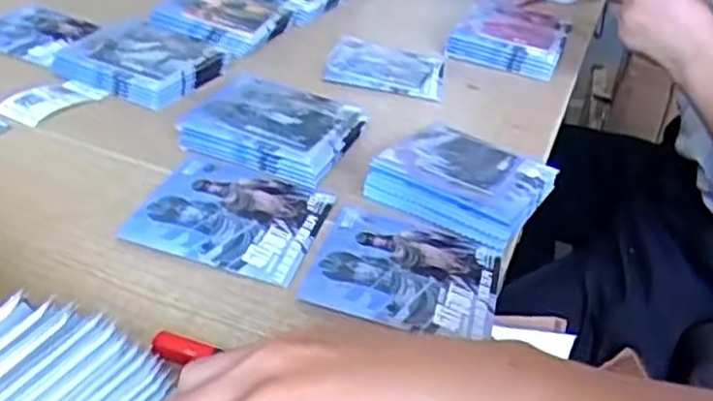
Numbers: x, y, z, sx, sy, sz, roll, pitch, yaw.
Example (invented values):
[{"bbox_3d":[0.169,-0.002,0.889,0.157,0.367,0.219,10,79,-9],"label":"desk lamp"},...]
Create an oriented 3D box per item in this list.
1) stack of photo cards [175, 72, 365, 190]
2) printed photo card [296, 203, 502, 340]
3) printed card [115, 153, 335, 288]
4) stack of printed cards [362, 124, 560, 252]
[{"bbox_3d":[-0.086,-0.072,0.727,0.155,0.037,0.149,18,31,20],"label":"stack of photo cards"},{"bbox_3d":[0.039,0.047,0.572,0.136,0.006,0.146,12,32,9],"label":"printed photo card"},{"bbox_3d":[-0.098,0.010,0.609,0.134,0.006,0.137,16,35,11],"label":"printed card"},{"bbox_3d":[0.095,-0.016,0.676,0.139,0.038,0.135,23,36,24],"label":"stack of printed cards"}]

